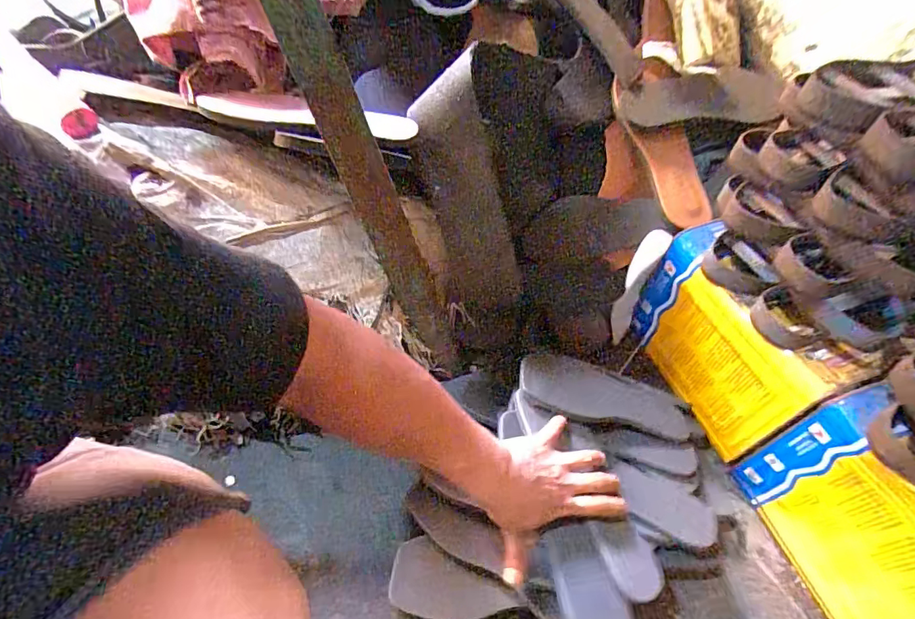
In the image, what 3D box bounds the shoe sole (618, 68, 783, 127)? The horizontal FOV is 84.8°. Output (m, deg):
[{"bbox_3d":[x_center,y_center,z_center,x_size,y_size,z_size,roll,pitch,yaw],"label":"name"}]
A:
[{"bbox_3d":[0.355,-0.312,0.738,0.227,0.075,0.019,1,7,3],"label":"shoe sole"}]

